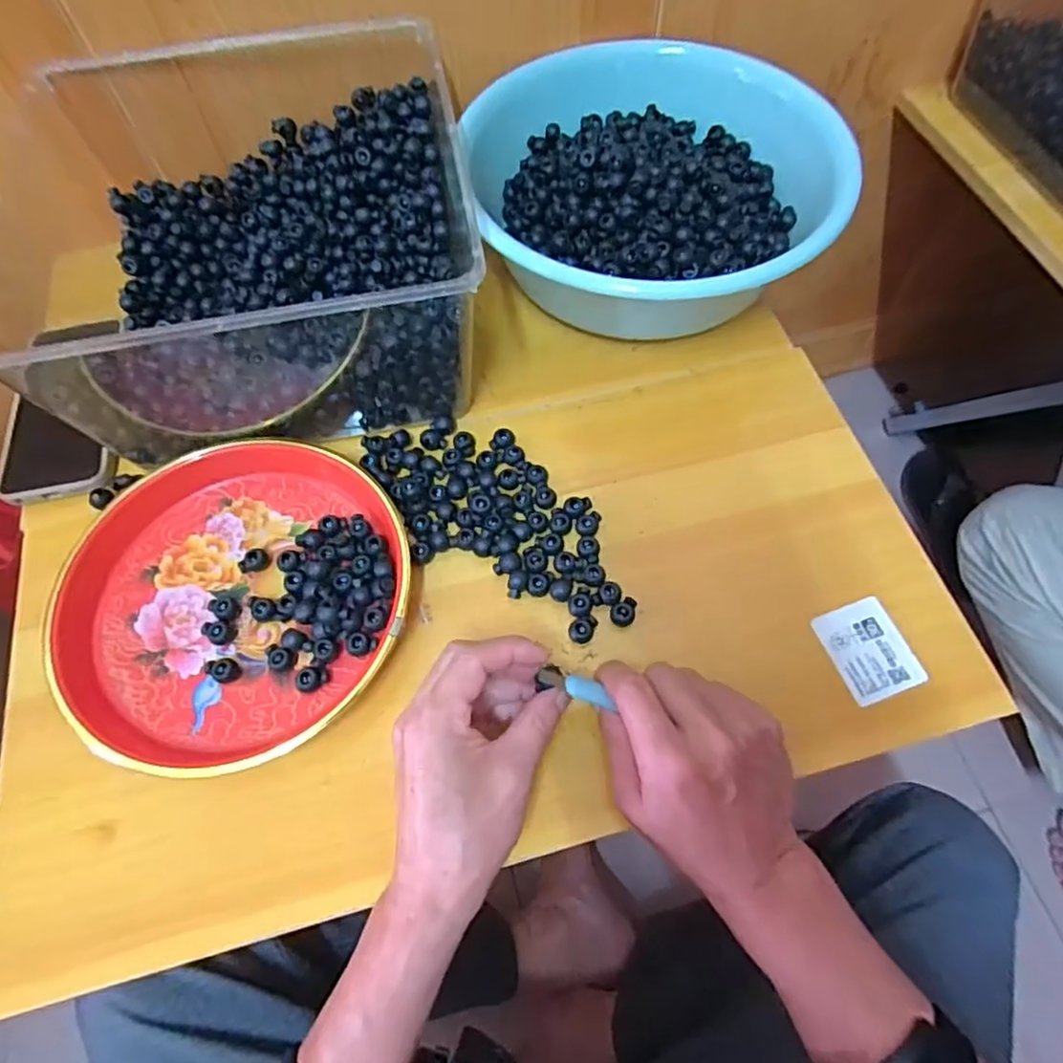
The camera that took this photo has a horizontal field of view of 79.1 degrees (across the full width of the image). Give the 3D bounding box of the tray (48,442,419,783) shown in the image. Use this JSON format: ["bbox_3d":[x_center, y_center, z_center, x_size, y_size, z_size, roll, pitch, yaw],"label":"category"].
[{"bbox_3d":[-0.195,0.038,0.424,0.220,0.023,0.214,0,64,1],"label":"tray"}]

